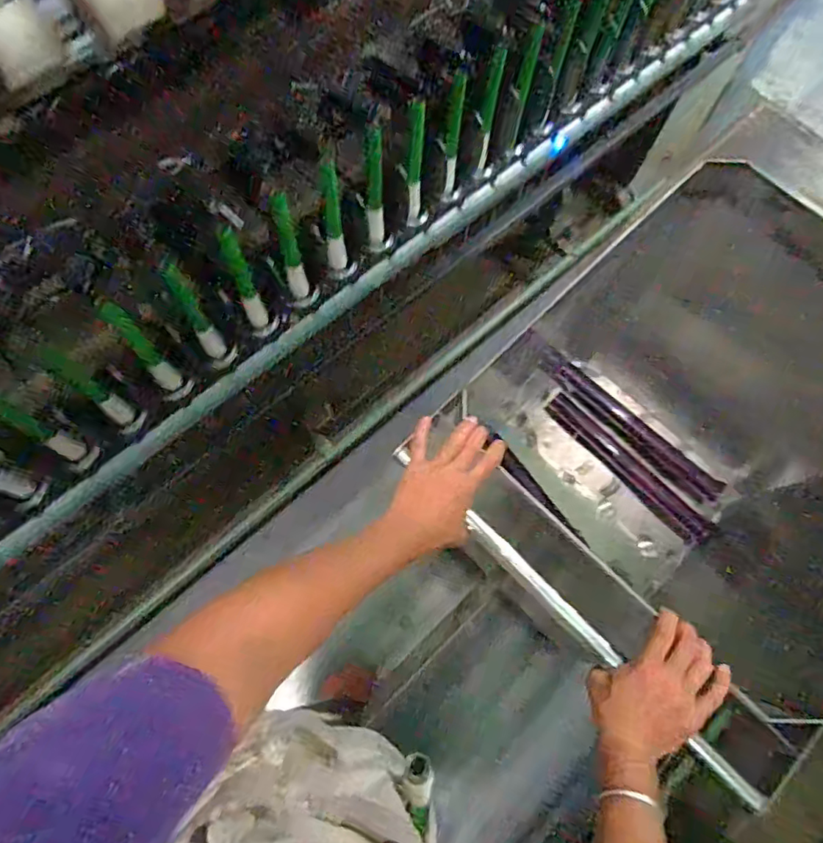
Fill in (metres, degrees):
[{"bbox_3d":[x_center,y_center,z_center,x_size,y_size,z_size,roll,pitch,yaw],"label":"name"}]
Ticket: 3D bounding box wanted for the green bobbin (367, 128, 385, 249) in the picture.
[{"bbox_3d":[-0.048,-0.306,0.746,0.021,0.154,0.017,1,39,-1],"label":"green bobbin"}]

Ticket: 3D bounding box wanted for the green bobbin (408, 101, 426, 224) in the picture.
[{"bbox_3d":[0.006,-0.349,0.763,0.018,0.155,0.016,4,42,0],"label":"green bobbin"}]

